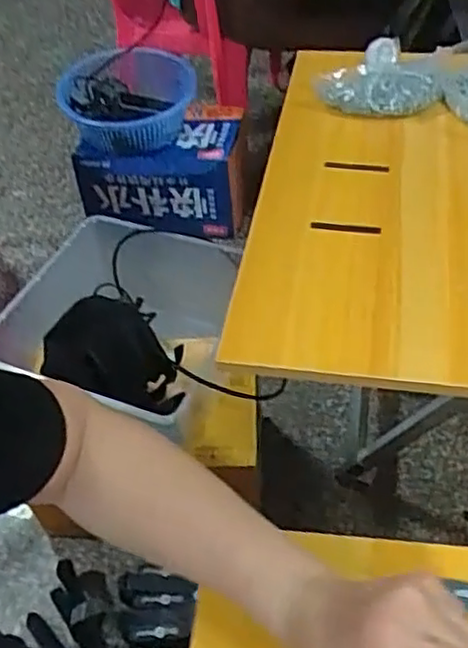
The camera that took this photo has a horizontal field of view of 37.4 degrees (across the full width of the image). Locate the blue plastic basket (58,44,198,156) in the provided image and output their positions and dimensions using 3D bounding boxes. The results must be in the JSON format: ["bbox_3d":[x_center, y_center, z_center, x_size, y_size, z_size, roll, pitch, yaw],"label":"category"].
[{"bbox_3d":[-0.214,-0.465,1.432,0.281,0.122,0.278,-13,48,-6],"label":"blue plastic basket"}]

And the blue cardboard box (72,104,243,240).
[{"bbox_3d":[-0.142,-0.339,1.504,0.338,0.188,0.241,9,49,13],"label":"blue cardboard box"}]

